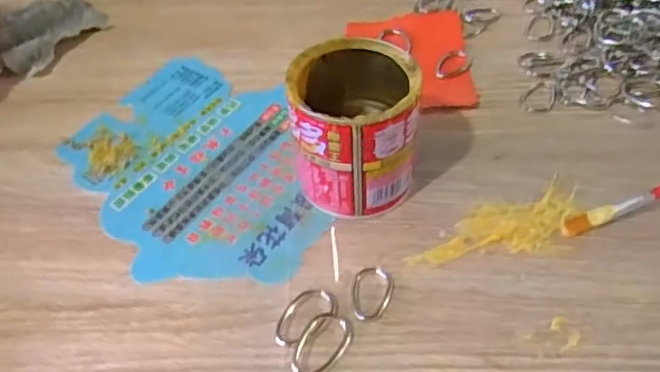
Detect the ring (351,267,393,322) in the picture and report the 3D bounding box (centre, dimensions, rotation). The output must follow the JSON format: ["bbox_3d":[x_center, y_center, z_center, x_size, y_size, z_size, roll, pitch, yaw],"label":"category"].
[{"bbox_3d":[0.020,0.051,0.296,0.020,0.004,0.029,8,50,12],"label":"ring"}]

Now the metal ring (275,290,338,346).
[{"bbox_3d":[-0.011,0.061,0.288,0.034,0.005,0.020,-38,56,-25],"label":"metal ring"}]

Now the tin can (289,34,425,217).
[{"bbox_3d":[0.014,-0.028,0.320,0.060,0.071,0.060,-3,49,3],"label":"tin can"}]

